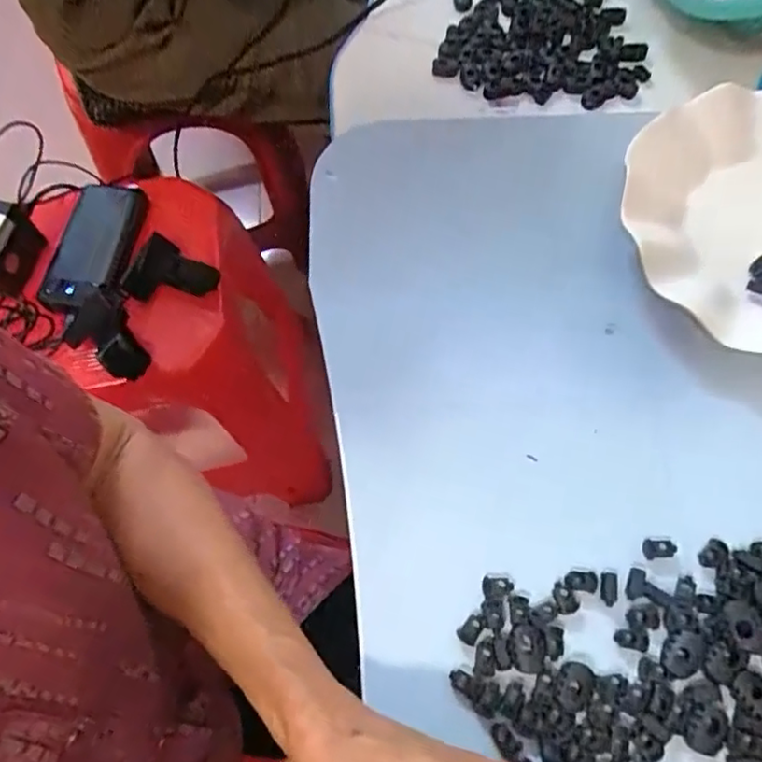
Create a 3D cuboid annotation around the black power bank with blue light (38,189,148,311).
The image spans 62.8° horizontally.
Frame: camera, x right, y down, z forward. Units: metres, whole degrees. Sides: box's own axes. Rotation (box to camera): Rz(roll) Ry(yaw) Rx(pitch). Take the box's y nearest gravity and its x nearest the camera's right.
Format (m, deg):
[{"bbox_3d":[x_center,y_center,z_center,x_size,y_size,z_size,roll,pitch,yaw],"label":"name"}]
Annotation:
[{"bbox_3d":[-0.308,-0.145,0.676,0.078,0.014,0.163,5,68,5],"label":"black power bank with blue light"}]

